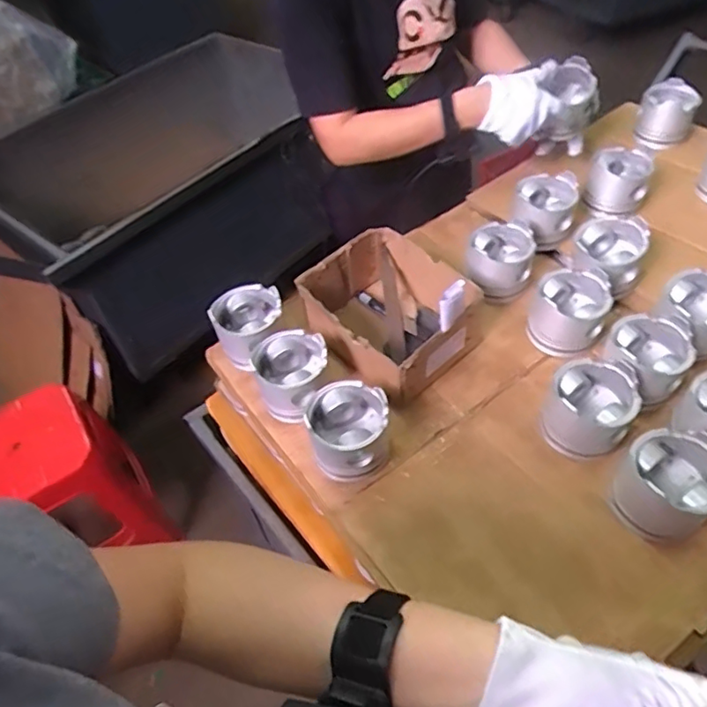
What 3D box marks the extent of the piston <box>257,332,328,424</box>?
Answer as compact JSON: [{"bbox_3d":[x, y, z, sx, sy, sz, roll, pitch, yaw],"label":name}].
[{"bbox_3d":[-0.077,0.028,0.732,0.092,0.067,0.095,-16,49,-9],"label":"piston"}]

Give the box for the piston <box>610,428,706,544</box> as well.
[{"bbox_3d":[0.328,0.137,0.599,0.091,0.082,0.092,-3,49,3],"label":"piston"}]

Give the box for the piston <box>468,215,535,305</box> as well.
[{"bbox_3d":[0.209,-0.133,0.831,0.093,0.079,0.094,4,50,9],"label":"piston"}]

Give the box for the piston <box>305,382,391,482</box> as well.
[{"bbox_3d":[-0.005,0.087,0.666,0.090,0.075,0.089,-3,49,3],"label":"piston"}]

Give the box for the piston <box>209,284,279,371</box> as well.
[{"bbox_3d":[-0.140,-0.039,0.787,0.093,0.069,0.092,-3,49,3],"label":"piston"}]

